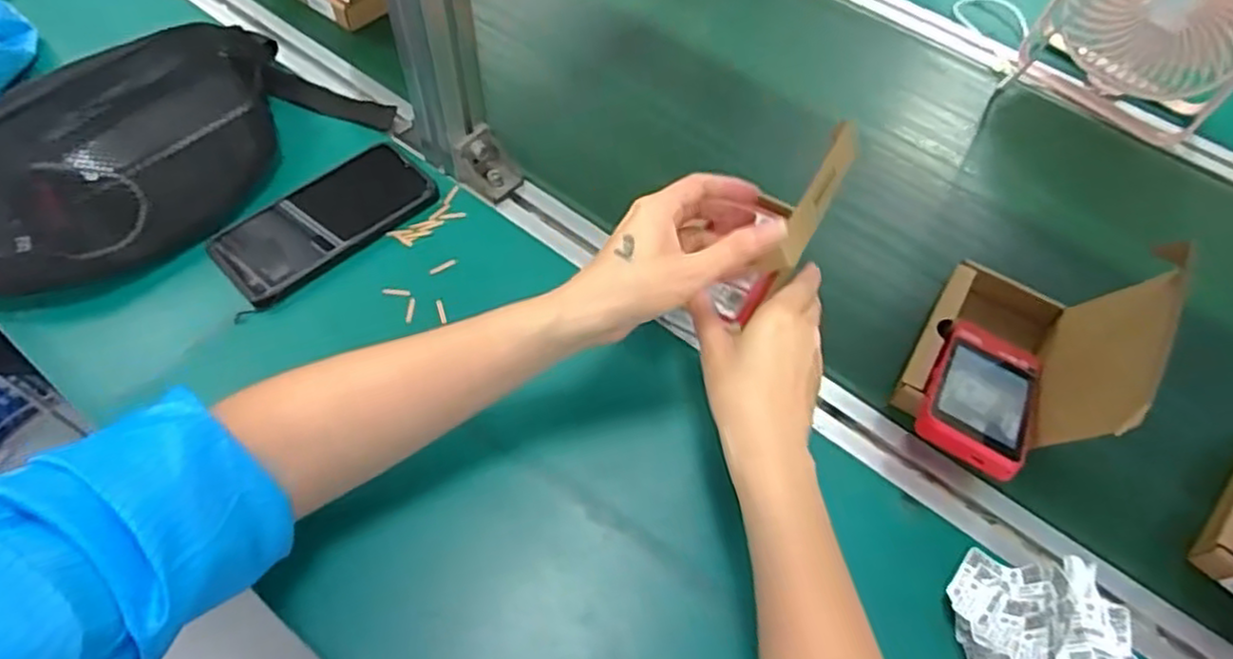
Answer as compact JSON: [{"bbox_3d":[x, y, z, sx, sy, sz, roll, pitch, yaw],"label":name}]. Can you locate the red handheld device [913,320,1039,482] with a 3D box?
[{"bbox_3d":[0.239,0.044,0.467,0.066,0.013,0.121,29,46,15],"label":"red handheld device"}]

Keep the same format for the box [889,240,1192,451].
[{"bbox_3d":[0.269,0.007,0.472,0.112,0.107,0.140,32,62,16],"label":"box"}]

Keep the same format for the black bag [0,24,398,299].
[{"bbox_3d":[-0.356,-0.138,0.534,0.132,0.098,0.331,37,63,19],"label":"black bag"}]

